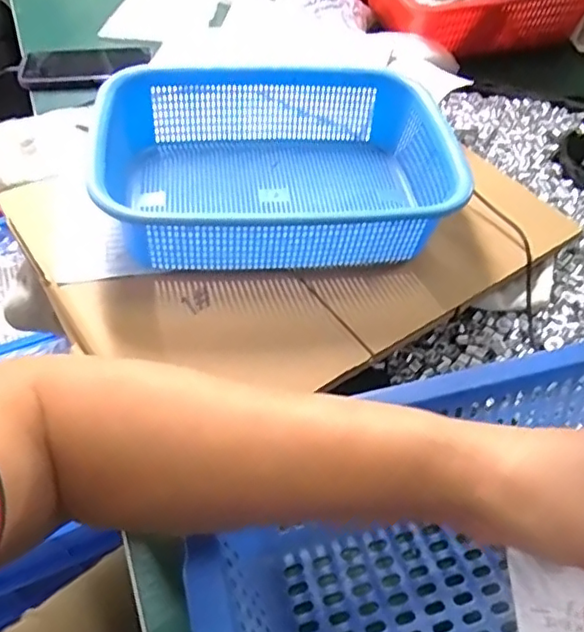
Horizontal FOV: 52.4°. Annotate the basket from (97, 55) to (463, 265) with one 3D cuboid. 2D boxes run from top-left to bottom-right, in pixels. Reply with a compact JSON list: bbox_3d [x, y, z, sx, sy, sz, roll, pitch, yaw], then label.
[{"bbox_3d":[-0.011,-0.122,0.493,0.270,0.076,0.200,-4,52,-5],"label":"basket"}]

